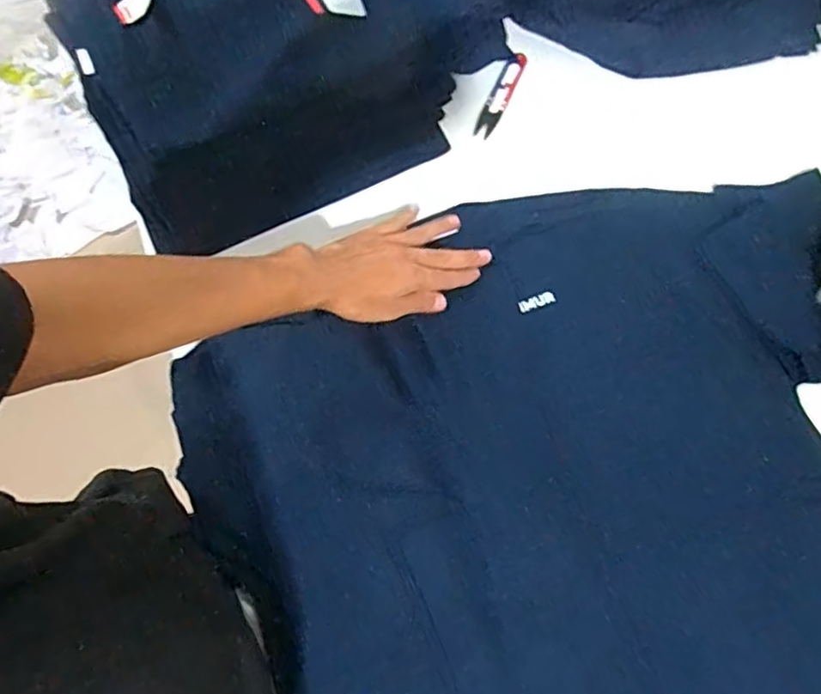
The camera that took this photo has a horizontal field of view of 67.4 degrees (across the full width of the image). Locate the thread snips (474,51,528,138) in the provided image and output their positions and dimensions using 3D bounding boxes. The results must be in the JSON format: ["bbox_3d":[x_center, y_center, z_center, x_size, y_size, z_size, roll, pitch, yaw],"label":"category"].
[{"bbox_3d":[0.104,-0.288,0.704,0.022,0.009,0.113,23,75,9],"label":"thread snips"}]

